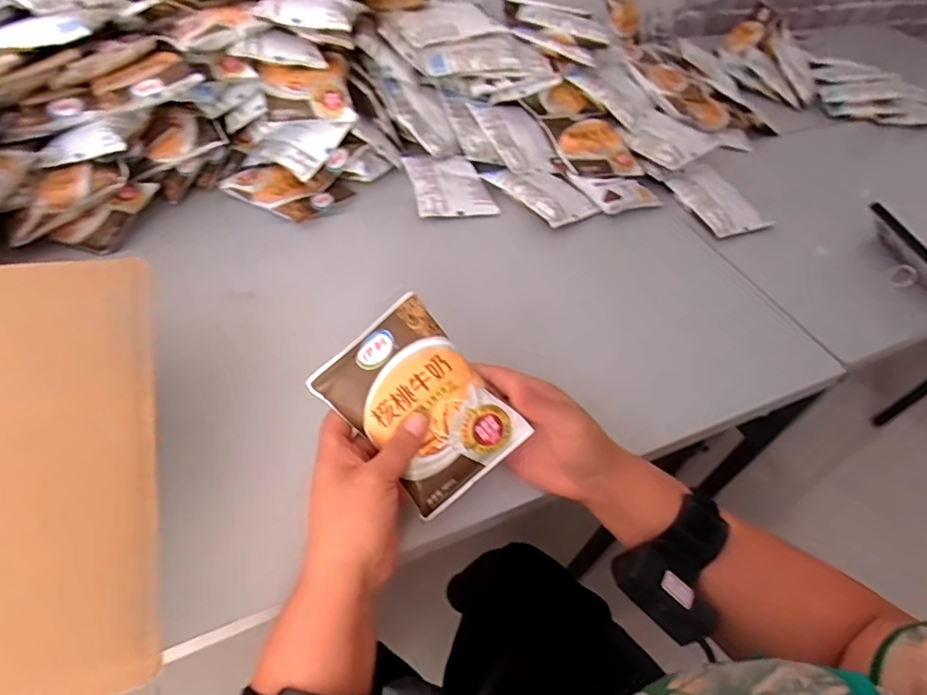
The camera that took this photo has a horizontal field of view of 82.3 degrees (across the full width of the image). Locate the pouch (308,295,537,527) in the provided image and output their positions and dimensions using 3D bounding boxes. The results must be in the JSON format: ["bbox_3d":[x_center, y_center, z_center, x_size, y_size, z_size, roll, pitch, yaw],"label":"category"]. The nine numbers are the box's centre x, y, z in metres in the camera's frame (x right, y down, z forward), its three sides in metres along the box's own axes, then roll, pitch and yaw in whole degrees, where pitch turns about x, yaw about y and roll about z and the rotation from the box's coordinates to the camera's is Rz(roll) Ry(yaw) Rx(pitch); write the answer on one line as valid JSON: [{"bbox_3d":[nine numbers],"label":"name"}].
[{"bbox_3d":[-0.030,0.041,0.379,0.095,0.014,0.133,-42,89,-9],"label":"pouch"}]

